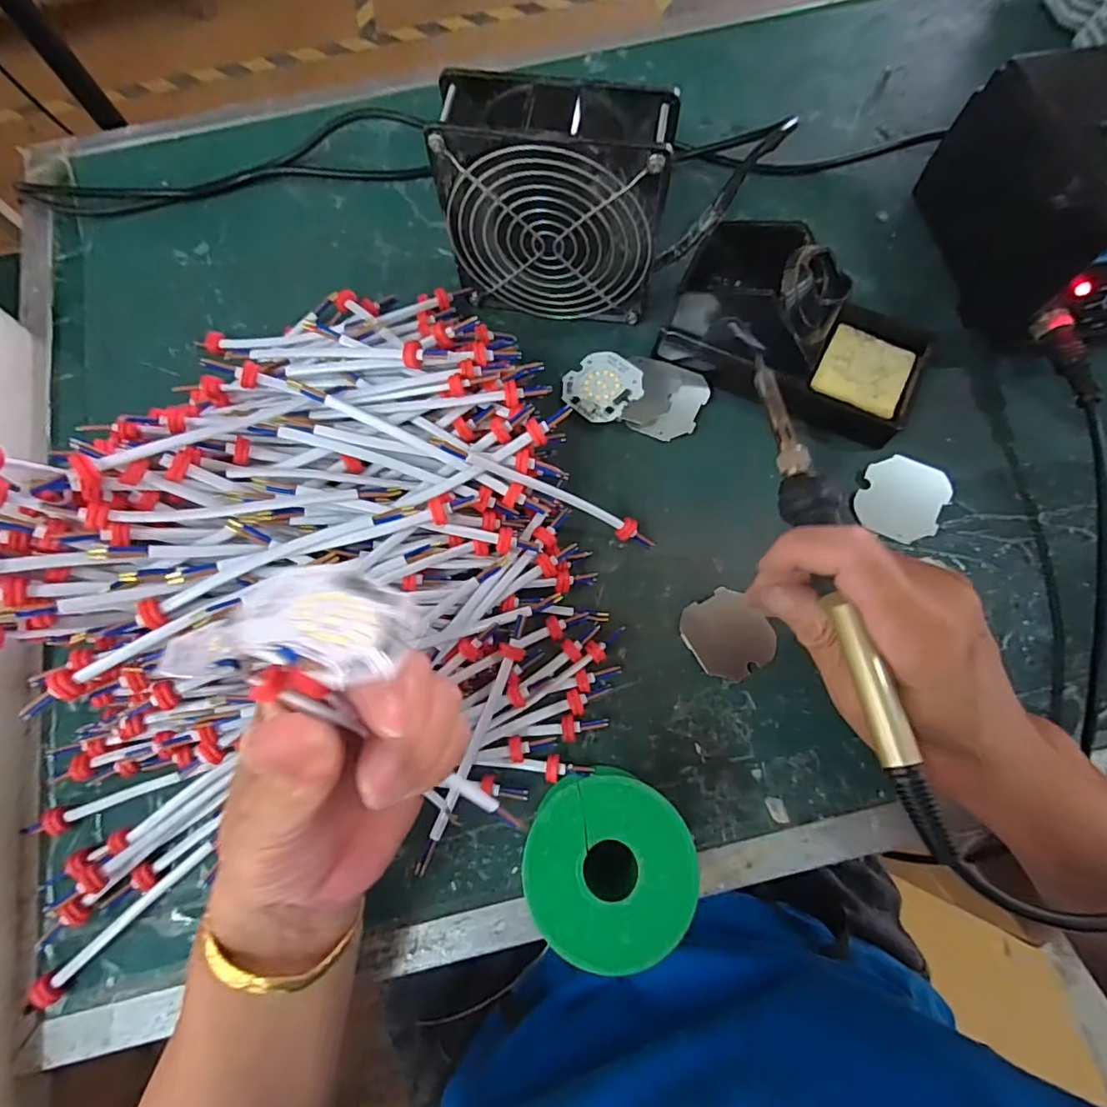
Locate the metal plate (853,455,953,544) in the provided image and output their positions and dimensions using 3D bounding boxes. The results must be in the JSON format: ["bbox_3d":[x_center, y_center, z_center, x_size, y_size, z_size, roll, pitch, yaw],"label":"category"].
[{"bbox_3d":[0.204,-0.032,0.318,0.046,0.004,0.045,23,91,11],"label":"metal plate"}]

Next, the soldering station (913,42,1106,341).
[{"bbox_3d":[0.313,-0.205,0.321,0.112,0.088,0.140,-9,74,0],"label":"soldering station"}]

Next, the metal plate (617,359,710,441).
[{"bbox_3d":[0.068,-0.096,0.339,0.049,0.008,0.047,-1,84,6],"label":"metal plate"}]

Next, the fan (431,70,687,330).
[{"bbox_3d":[0.001,-0.191,0.310,0.116,0.119,0.046,9,75,4],"label":"fan"}]

